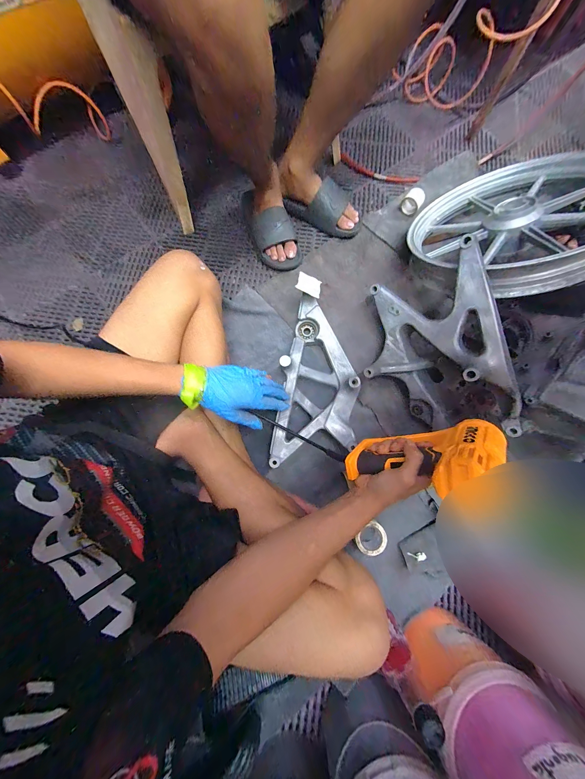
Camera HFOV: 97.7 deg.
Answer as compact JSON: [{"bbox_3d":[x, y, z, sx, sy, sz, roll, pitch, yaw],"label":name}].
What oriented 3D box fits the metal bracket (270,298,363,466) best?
[{"bbox_3d":[0.056,-0.020,0.557,0.167,0.056,0.370,6,77,1],"label":"metal bracket"}]

